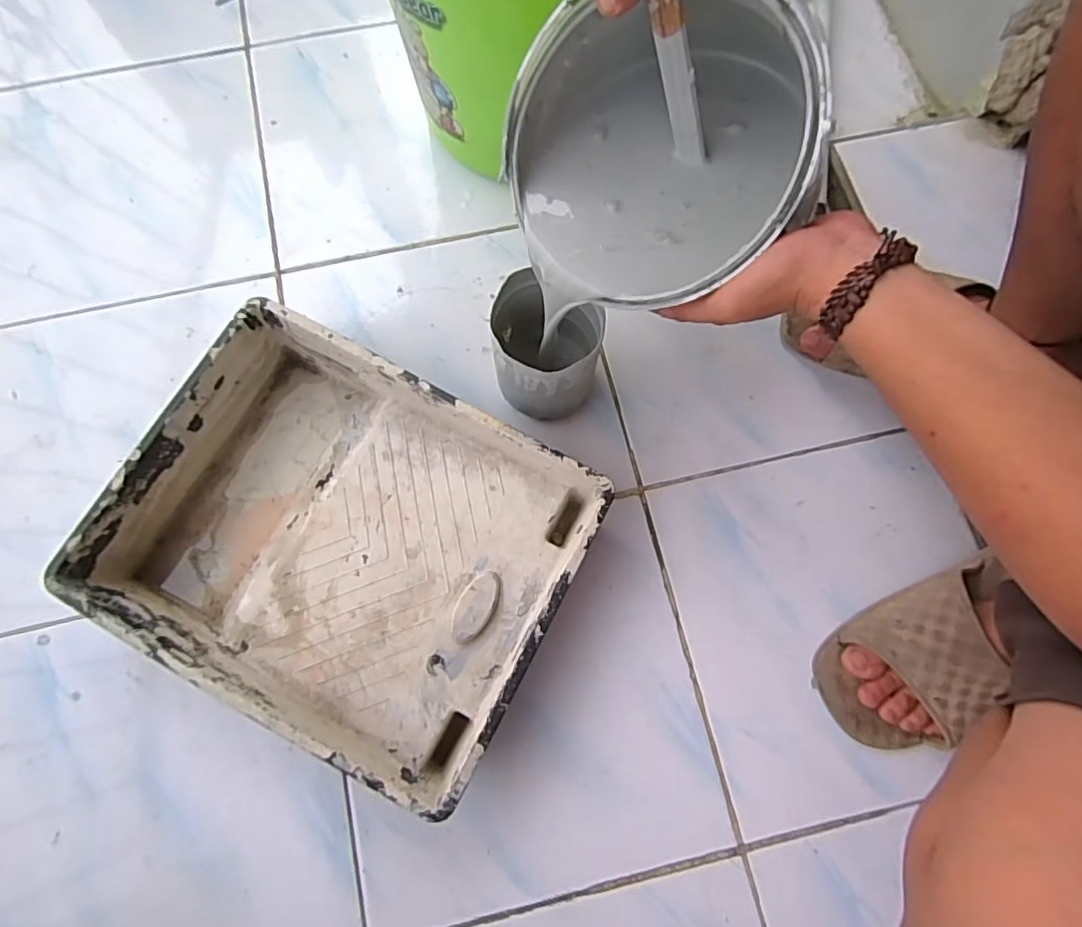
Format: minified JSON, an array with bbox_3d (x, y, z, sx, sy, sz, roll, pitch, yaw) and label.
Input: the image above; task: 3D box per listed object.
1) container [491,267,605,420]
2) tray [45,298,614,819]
[{"bbox_3d":[0.005,-0.093,0.486,0.088,0.122,0.088,-5,76,-1],"label":"container"},{"bbox_3d":[-0.157,0.063,0.474,0.347,0.075,0.275,26,77,7],"label":"tray"}]

